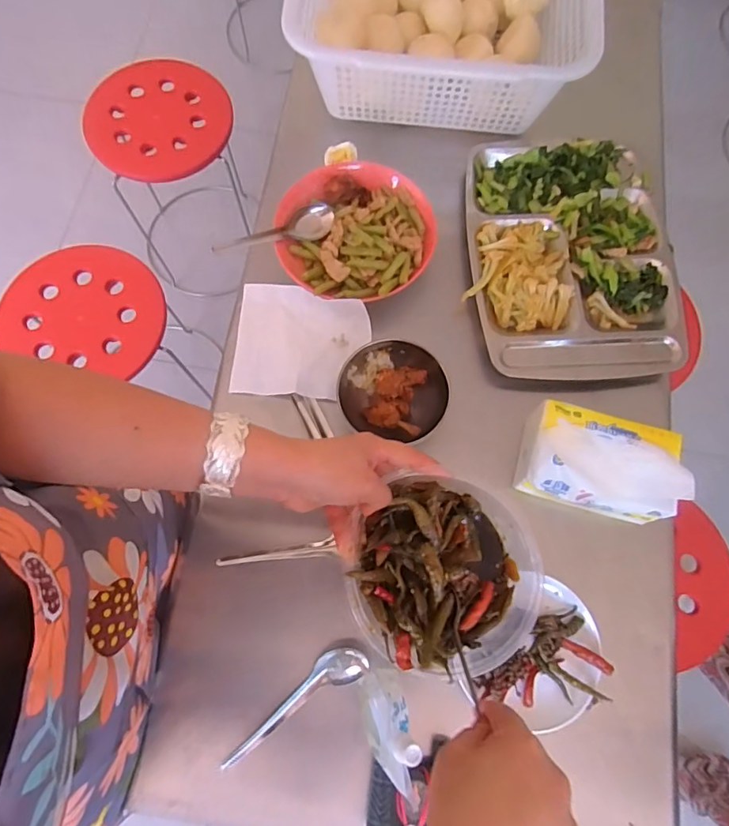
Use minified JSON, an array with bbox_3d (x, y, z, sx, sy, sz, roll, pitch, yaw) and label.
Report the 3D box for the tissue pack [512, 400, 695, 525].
[{"bbox_3d":[0.245,0.050,0.528,0.148,0.069,0.096,13,74,4],"label":"tissue pack"}]

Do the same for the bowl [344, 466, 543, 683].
[{"bbox_3d":[0.073,0.138,0.424,0.159,0.056,0.156,0,74,0],"label":"bowl"}]

